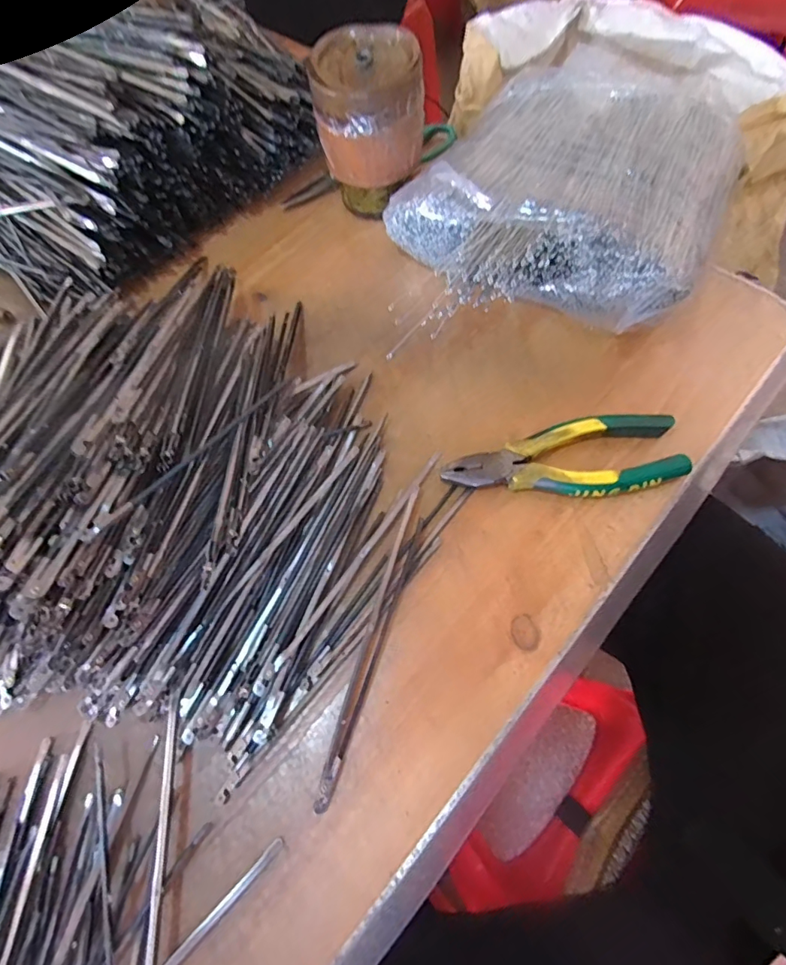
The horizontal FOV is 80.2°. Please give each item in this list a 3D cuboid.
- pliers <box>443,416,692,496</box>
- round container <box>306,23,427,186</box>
[{"bbox_3d":[0.113,-0.010,0.310,0.152,0.020,0.053,-13,65,-3],"label":"pliers"},{"bbox_3d":[-0.019,-0.298,0.372,0.085,0.068,0.085,-1,66,3],"label":"round container"}]

